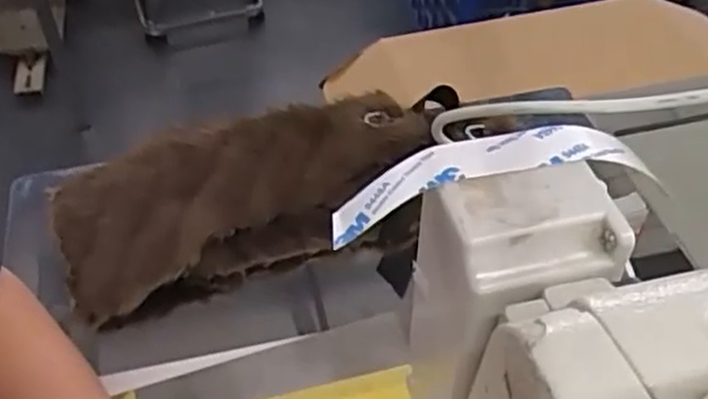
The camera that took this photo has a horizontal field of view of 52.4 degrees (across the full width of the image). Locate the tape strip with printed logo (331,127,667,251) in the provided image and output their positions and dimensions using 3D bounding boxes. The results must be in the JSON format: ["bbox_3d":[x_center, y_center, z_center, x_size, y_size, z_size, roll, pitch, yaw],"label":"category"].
[{"bbox_3d":[0.039,-0.006,0.212,0.092,0.021,0.018,-7,48,-6],"label":"tape strip with printed logo"}]

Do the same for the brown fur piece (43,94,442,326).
[{"bbox_3d":[-0.070,-0.003,0.502,0.263,0.049,0.123,-14,49,-12],"label":"brown fur piece"}]

